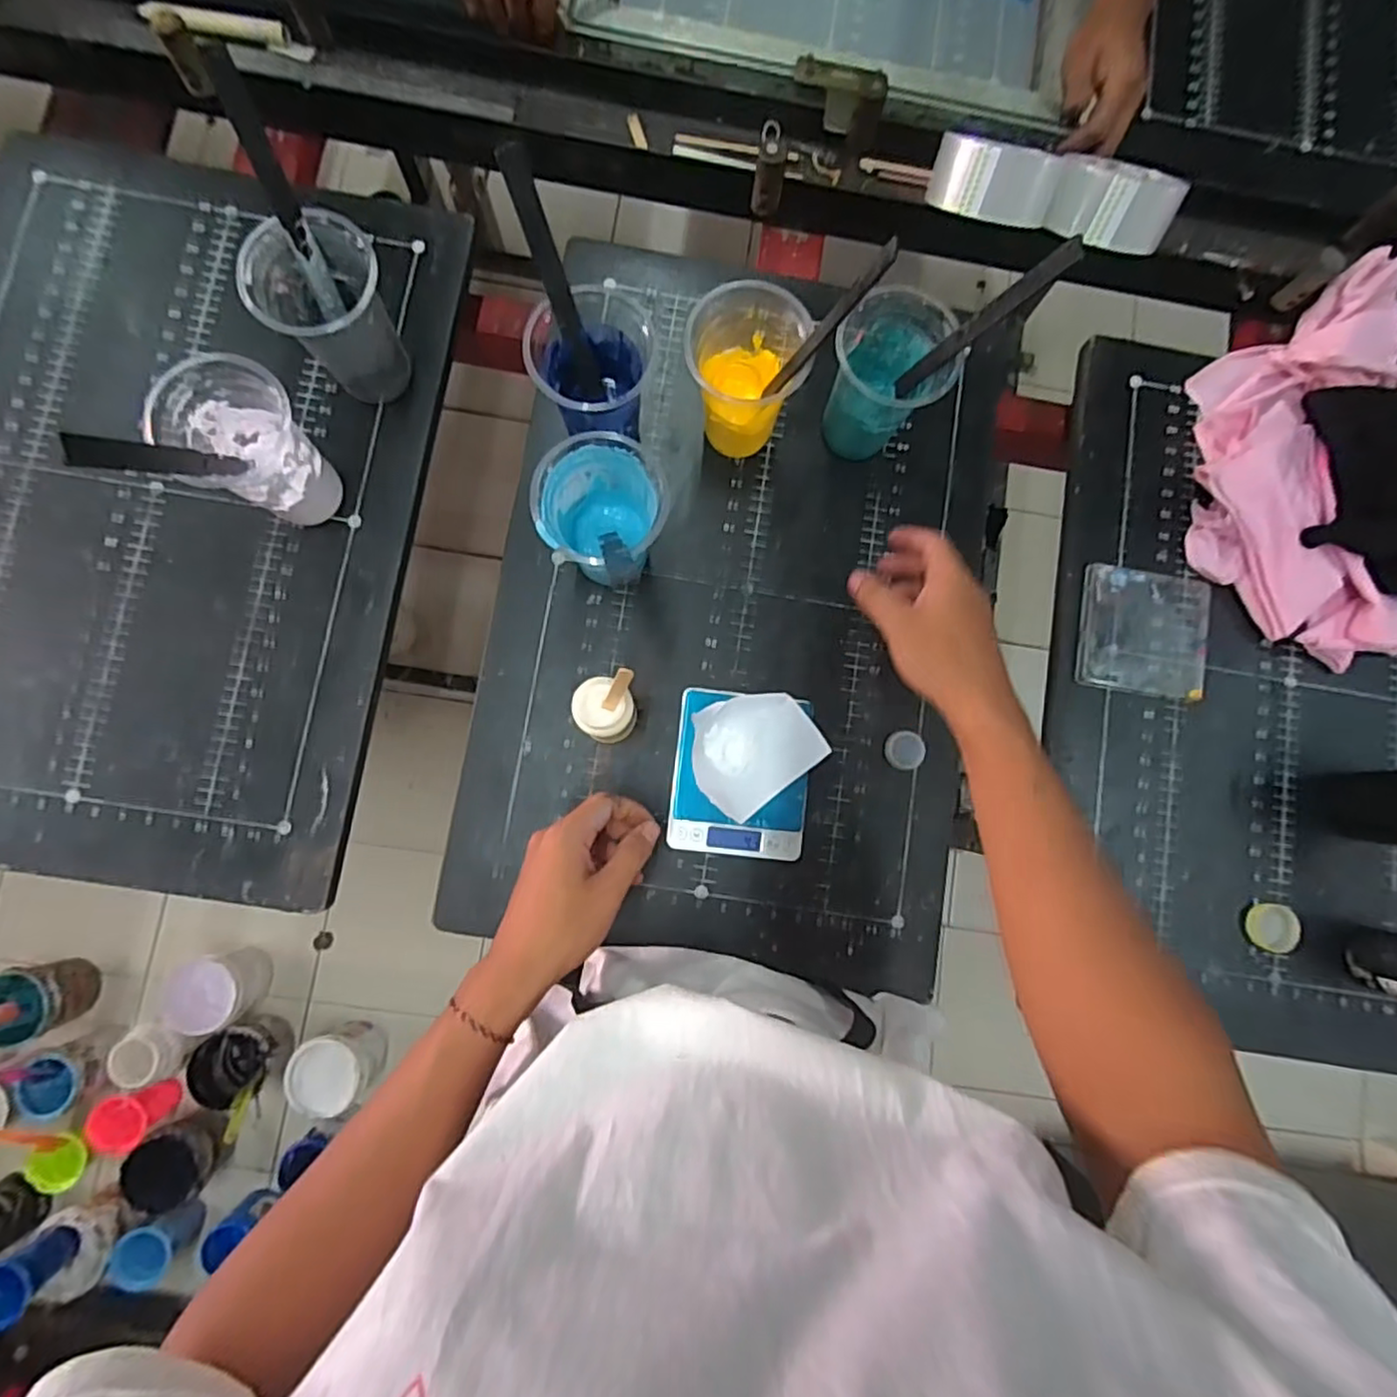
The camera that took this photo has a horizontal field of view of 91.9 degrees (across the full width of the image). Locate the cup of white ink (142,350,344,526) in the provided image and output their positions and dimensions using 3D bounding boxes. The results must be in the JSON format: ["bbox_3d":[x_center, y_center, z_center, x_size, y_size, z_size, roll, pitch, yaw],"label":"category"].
[{"bbox_3d":[-0.321,-0.181,0.497,0.078,0.121,0.084,0,85,-5],"label":"cup of white ink"}]

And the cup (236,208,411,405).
[{"bbox_3d":[-0.267,-0.282,0.505,0.089,0.116,0.080,-31,88,-7],"label":"cup"}]

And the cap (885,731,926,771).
[{"bbox_3d":[0.169,0.043,0.554,0.031,0.005,0.031,0,85,-5],"label":"cap"}]

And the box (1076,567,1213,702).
[{"bbox_3d":[0.381,-0.058,0.574,0.108,0.010,0.108,10,84,-4],"label":"box"}]

